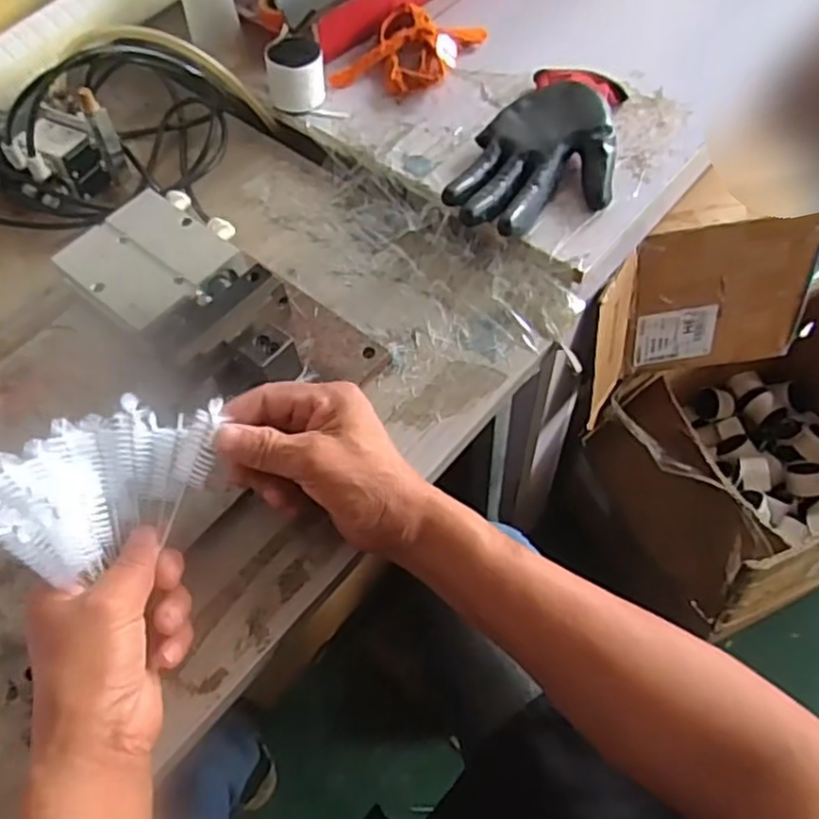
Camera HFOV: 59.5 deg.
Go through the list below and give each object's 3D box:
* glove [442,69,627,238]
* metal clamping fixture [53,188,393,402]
[{"bbox_3d":[0.111,-0.217,0.594,0.119,0.034,0.199,14,61,11],"label":"glove"},{"bbox_3d":[-0.140,-0.077,0.533,0.236,0.049,0.115,34,67,21],"label":"metal clamping fixture"}]

